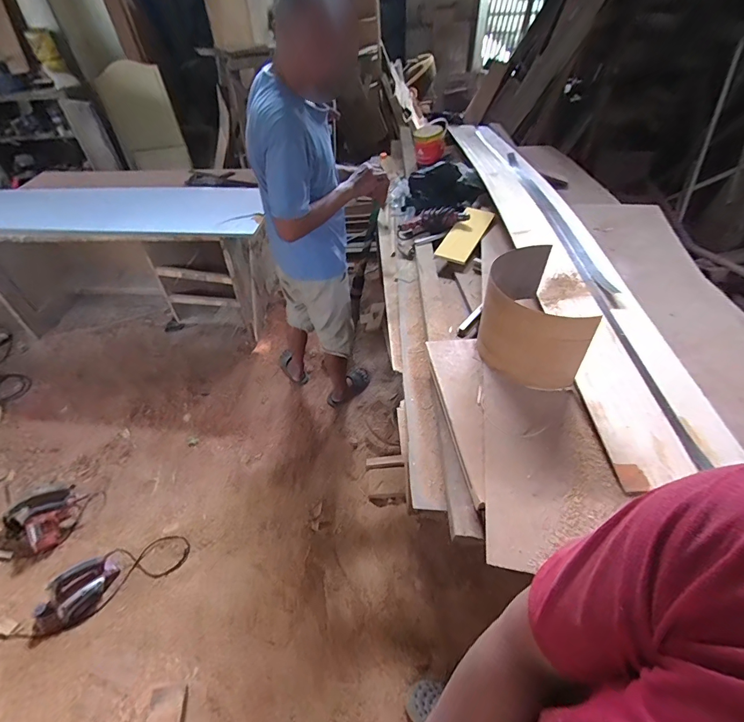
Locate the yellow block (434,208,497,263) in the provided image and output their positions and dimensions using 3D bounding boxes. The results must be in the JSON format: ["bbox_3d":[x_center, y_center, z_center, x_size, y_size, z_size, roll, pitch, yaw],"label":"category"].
[{"bbox_3d":[0.362,-0.492,1.501,0.128,0.025,0.276,26,68,25],"label":"yellow block"}]

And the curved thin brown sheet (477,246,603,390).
[{"bbox_3d":[0.385,-0.107,1.005,0.205,0.235,0.315,1,46,4],"label":"curved thin brown sheet"}]

